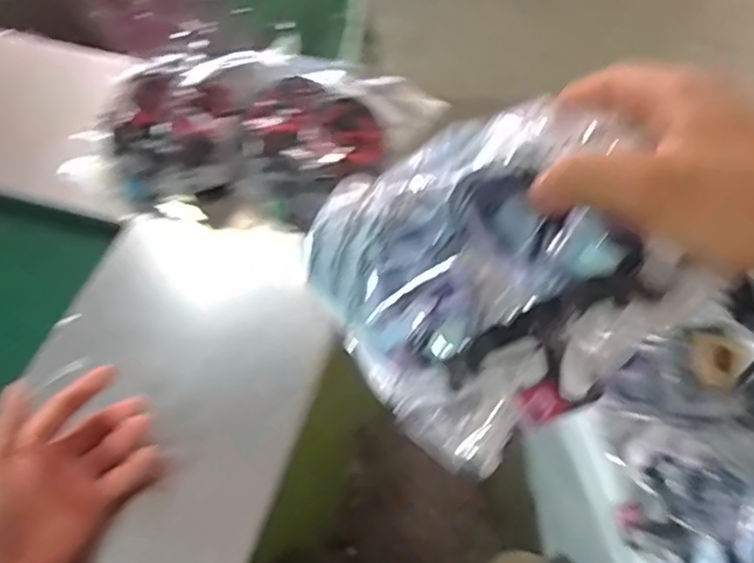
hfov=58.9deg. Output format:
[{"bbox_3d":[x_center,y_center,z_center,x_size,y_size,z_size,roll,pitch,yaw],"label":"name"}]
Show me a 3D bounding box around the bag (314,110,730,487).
[{"bbox_3d":[0.043,-0.011,0.305,0.156,0.155,0.049,50,24,19],"label":"bag"}]

